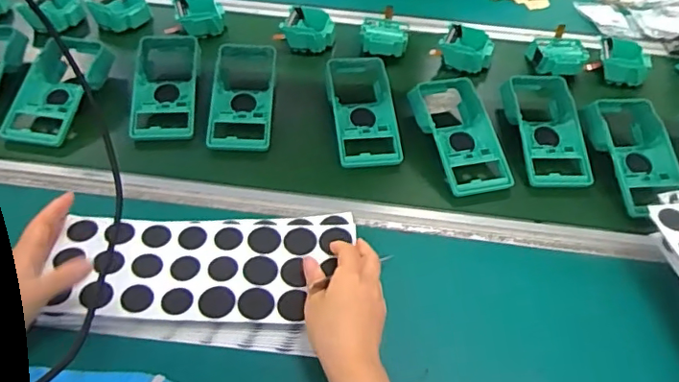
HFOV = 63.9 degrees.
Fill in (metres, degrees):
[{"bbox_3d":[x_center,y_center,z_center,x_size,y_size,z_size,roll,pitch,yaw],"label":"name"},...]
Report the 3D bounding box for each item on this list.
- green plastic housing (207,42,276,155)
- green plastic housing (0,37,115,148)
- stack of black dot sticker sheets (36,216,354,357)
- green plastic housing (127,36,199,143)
[{"bbox_3d":[-0.133,-0.133,0.749,0.086,0.048,0.192,0,48,-3],"label":"green plastic housing"},{"bbox_3d":[-0.382,-0.132,0.740,0.093,0.041,0.185,14,58,2],"label":"green plastic housing"},{"bbox_3d":[-0.131,0.087,0.542,0.283,0.034,0.141,-2,48,-4],"label":"stack of black dot sticker sheets"},{"bbox_3d":[-0.240,-0.145,0.760,0.089,0.044,0.191,-4,48,-6],"label":"green plastic housing"}]

